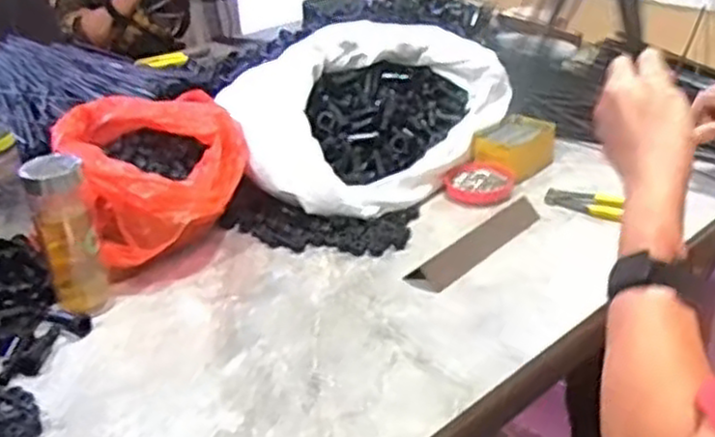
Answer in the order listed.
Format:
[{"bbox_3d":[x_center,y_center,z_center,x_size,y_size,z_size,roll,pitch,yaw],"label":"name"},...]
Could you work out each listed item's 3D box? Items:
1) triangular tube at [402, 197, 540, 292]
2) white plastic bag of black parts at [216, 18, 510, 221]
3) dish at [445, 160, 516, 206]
[{"bbox_3d":[0.148,0.031,0.908,0.218,0.019,0.043,-27,37,-36],"label":"triangular tube"},{"bbox_3d":[-0.007,-0.162,1.103,0.306,0.192,0.377,23,38,38],"label":"white plastic bag of black parts"},{"bbox_3d":[0.170,-0.049,1.045,0.092,0.025,0.102,4,30,13],"label":"dish"}]

